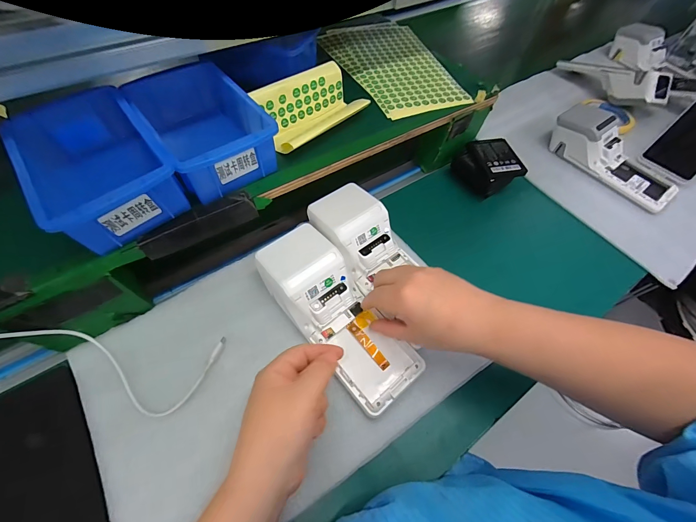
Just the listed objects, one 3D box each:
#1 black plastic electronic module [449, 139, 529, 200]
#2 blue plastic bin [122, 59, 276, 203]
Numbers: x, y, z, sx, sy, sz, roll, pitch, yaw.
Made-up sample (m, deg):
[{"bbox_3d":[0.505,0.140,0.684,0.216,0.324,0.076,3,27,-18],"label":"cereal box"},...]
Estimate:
[{"bbox_3d":[0.209,-0.139,0.466,0.082,0.050,0.079,-15,61,-13],"label":"black plastic electronic module"},{"bbox_3d":[-0.145,-0.134,0.307,0.096,0.047,0.143,-34,67,-22],"label":"blue plastic bin"}]

